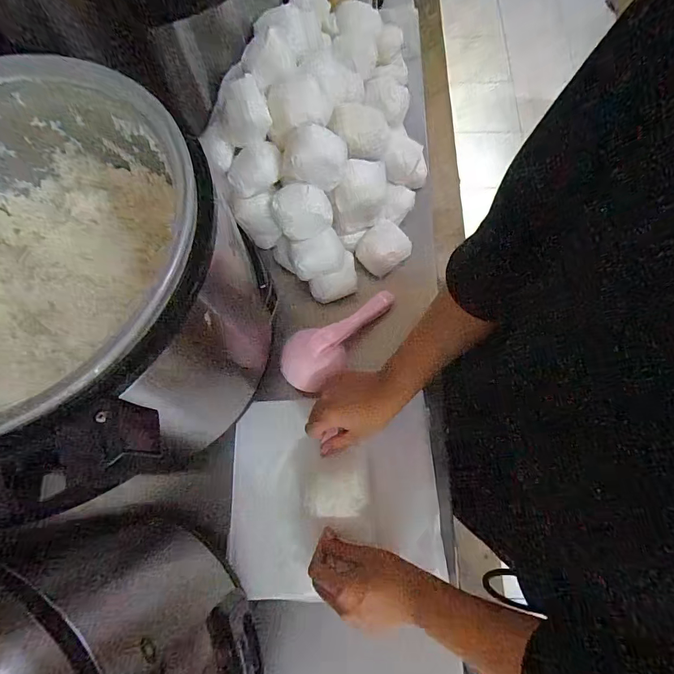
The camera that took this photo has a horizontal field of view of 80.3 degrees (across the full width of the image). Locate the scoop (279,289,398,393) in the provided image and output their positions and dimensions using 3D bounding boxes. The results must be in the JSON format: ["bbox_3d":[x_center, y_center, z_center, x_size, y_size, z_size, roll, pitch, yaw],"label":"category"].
[{"bbox_3d":[0.007,-0.006,0.583,0.202,0.064,0.084,-39,75,-11],"label":"scoop"}]

